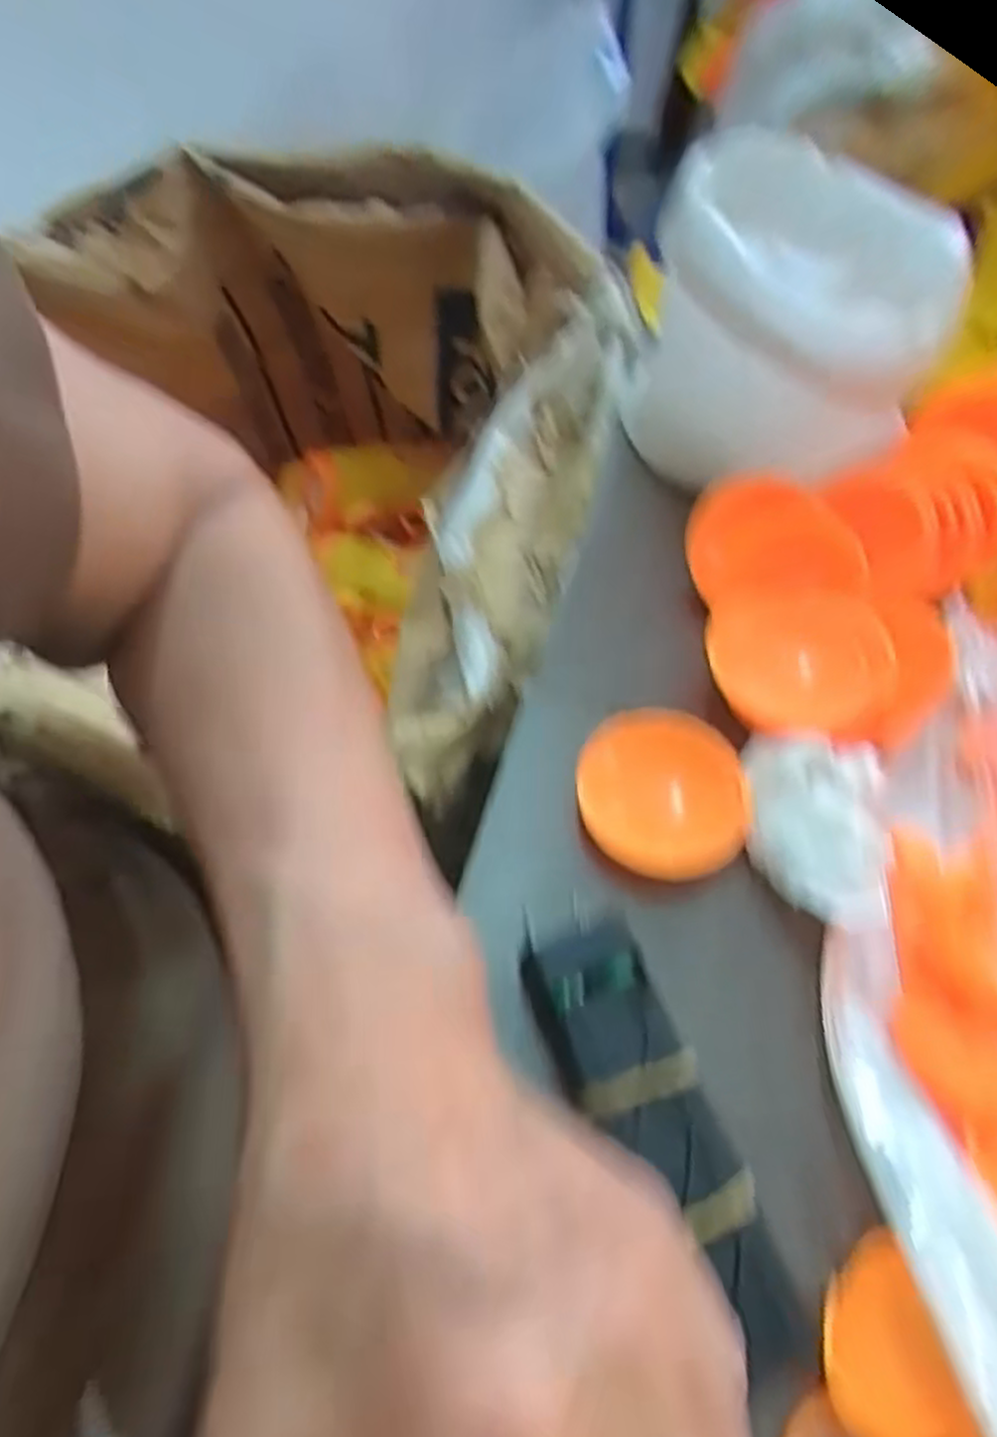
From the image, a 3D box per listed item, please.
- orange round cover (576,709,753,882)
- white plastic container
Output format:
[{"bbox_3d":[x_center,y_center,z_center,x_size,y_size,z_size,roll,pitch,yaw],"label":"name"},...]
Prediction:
[{"bbox_3d":[0.054,0.026,0.264,0.053,0.022,0.057,1,56,-1],"label":"orange round cover"},{"bbox_3d":[0.116,-0.159,0.317,0.113,0.079,0.125,20,58,11],"label":"white plastic container"}]

